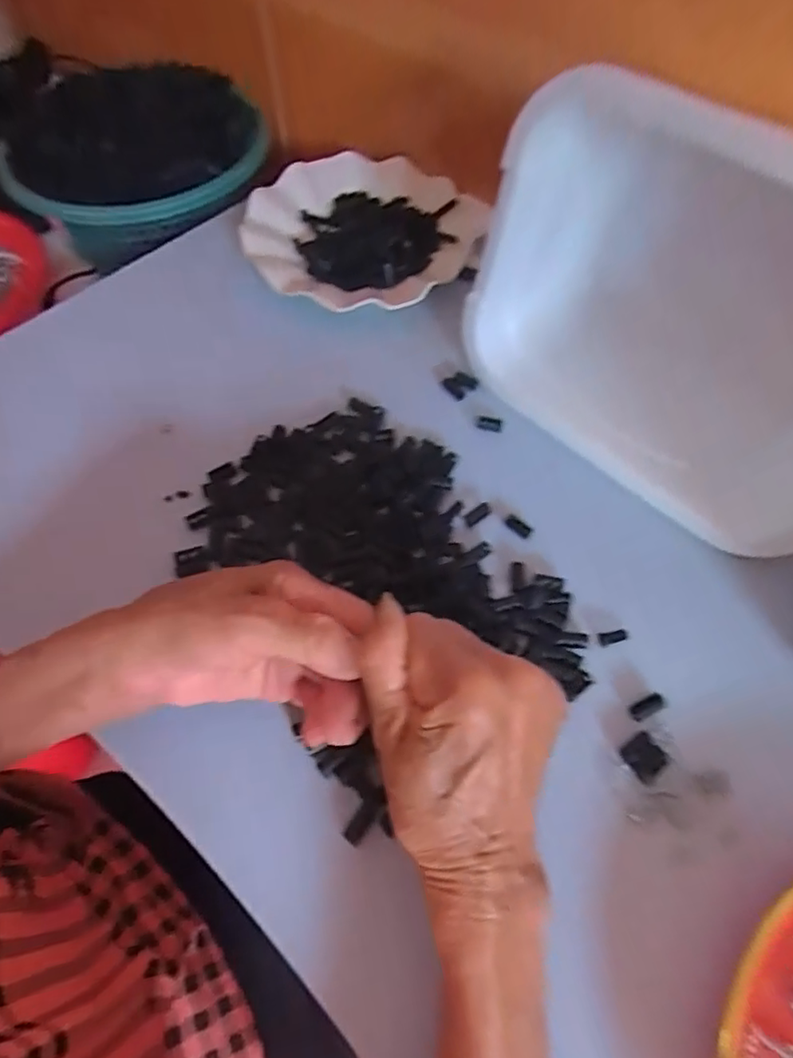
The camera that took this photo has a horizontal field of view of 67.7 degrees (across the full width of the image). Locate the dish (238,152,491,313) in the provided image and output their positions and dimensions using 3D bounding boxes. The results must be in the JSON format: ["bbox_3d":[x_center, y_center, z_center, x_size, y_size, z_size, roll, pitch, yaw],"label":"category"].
[{"bbox_3d":[-0.033,-0.241,0.476,0.180,0.025,0.162,33,66,18],"label":"dish"}]

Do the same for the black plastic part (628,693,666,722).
[{"bbox_3d":[0.133,0.094,0.311,0.019,0.004,0.009,-25,63,-13],"label":"black plastic part"}]

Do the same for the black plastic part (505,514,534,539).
[{"bbox_3d":[0.076,-0.002,0.368,0.018,0.004,0.009,33,66,18],"label":"black plastic part"}]

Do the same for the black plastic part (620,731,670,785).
[{"bbox_3d":[0.126,0.115,0.299,0.020,0.004,0.019,-34,66,-17],"label":"black plastic part"}]

